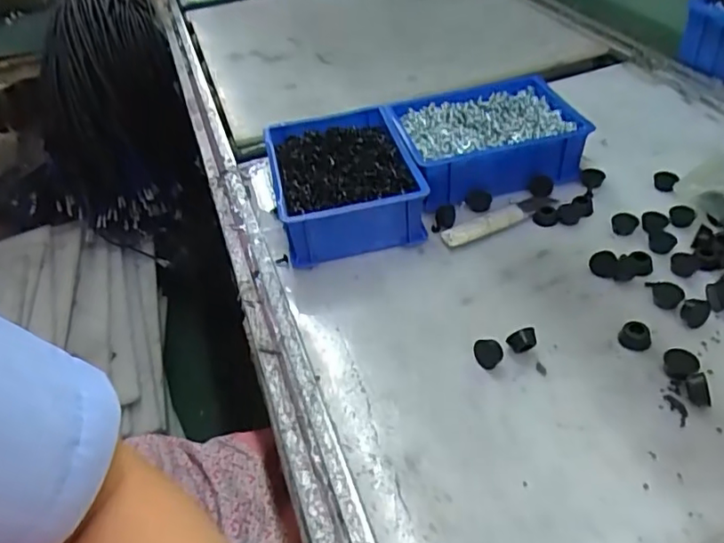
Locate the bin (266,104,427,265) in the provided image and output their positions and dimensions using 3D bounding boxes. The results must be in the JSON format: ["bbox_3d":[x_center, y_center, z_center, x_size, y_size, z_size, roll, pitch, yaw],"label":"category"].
[{"bbox_3d":[-0.022,-0.099,0.637,0.145,0.076,0.192,-12,42,-5],"label":"bin"}]

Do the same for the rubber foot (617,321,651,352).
[{"bbox_3d":[0.224,0.053,0.476,0.024,0.016,0.020,15,46,23],"label":"rubber foot"}]

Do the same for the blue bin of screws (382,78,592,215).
[{"bbox_3d":[0.140,-0.150,0.675,0.197,0.068,0.154,-15,42,-8],"label":"blue bin of screws"}]

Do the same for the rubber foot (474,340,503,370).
[{"bbox_3d":[0.103,0.068,0.469,0.022,0.018,0.017,-5,42,3],"label":"rubber foot"}]

